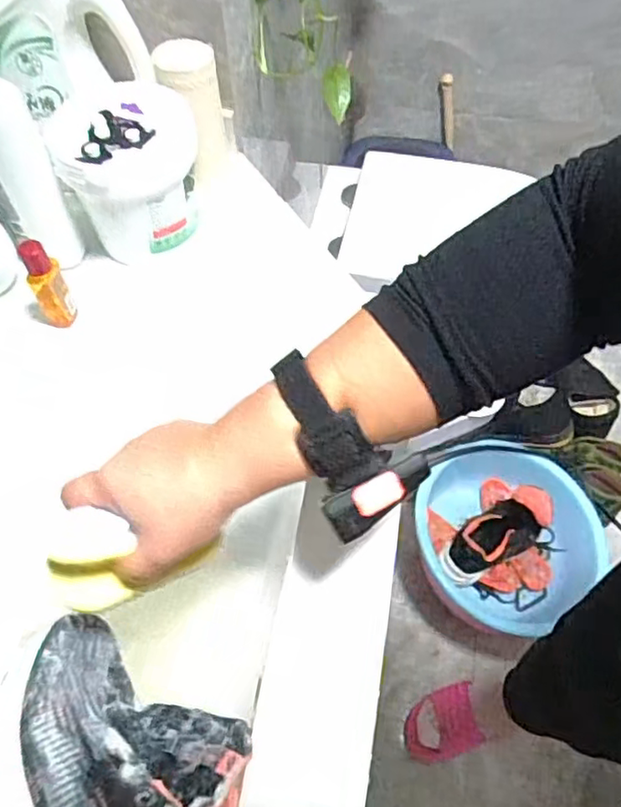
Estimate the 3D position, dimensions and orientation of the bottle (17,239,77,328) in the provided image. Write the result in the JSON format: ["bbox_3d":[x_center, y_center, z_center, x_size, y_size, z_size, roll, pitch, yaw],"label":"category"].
[{"bbox_3d":[-0.238,-0.107,0.571,0.032,0.093,0.026,-25,60,-15],"label":"bottle"}]

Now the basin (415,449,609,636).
[{"bbox_3d":[0.371,0.241,1.214,0.371,0.144,0.346,-1,57,1],"label":"basin"}]

